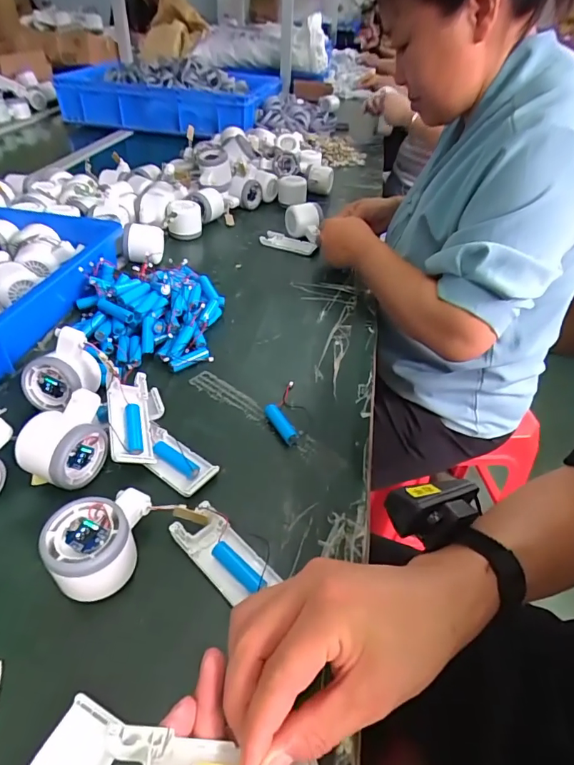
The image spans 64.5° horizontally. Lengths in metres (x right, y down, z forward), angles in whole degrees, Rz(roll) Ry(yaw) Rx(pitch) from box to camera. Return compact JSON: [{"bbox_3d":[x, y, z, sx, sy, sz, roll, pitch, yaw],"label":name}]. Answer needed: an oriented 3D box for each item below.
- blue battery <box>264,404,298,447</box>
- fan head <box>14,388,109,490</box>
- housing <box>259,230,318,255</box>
[{"bbox_3d":[-0.006,0.042,0.467,0.014,0.017,0.051,-19,45,-25],"label":"blue battery"},{"bbox_3d":[-0.194,0.053,0.407,0.061,0.056,0.081,19,42,18],"label":"fan head"},{"bbox_3d":[0.004,-0.244,0.799,0.102,0.016,0.039,14,41,12],"label":"housing"}]

